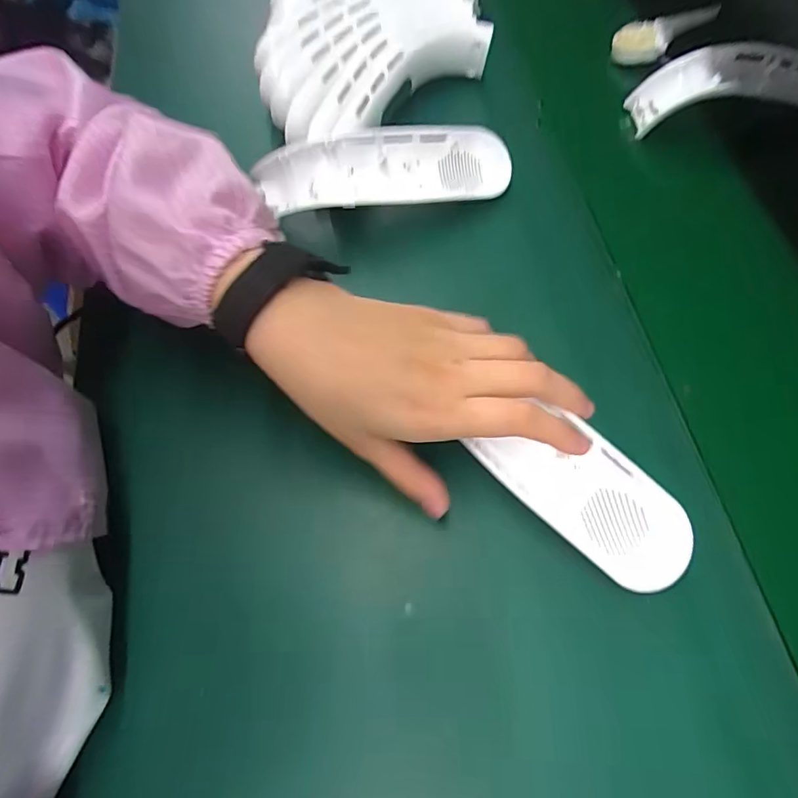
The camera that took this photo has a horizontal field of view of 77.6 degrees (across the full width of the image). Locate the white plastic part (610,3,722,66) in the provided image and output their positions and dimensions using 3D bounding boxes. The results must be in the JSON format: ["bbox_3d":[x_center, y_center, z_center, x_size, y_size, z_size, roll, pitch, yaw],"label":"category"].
[{"bbox_3d":[0.248,-0.339,0.456,0.100,0.020,0.033,-19,69,8],"label":"white plastic part"}]

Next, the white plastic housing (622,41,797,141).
[{"bbox_3d":[0.298,-0.259,0.411,0.196,0.045,0.046,-8,68,-2],"label":"white plastic housing"}]

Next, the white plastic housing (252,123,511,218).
[{"bbox_3d":[-0.007,-0.167,0.369,0.185,0.045,0.050,-13,69,-4],"label":"white plastic housing"}]

